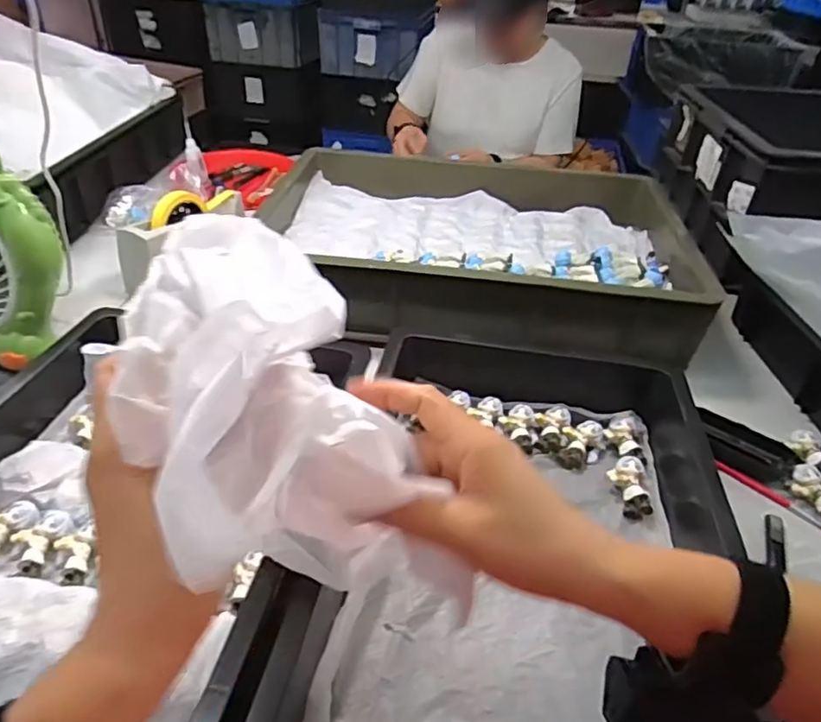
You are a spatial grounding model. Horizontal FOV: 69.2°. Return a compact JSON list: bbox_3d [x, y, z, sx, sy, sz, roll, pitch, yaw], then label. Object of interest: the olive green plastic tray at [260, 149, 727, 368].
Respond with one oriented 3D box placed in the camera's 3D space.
[{"bbox_3d":[0.091,-0.196,0.877,0.550,0.093,0.475,4,36,0],"label":"olive green plastic tray"}]

